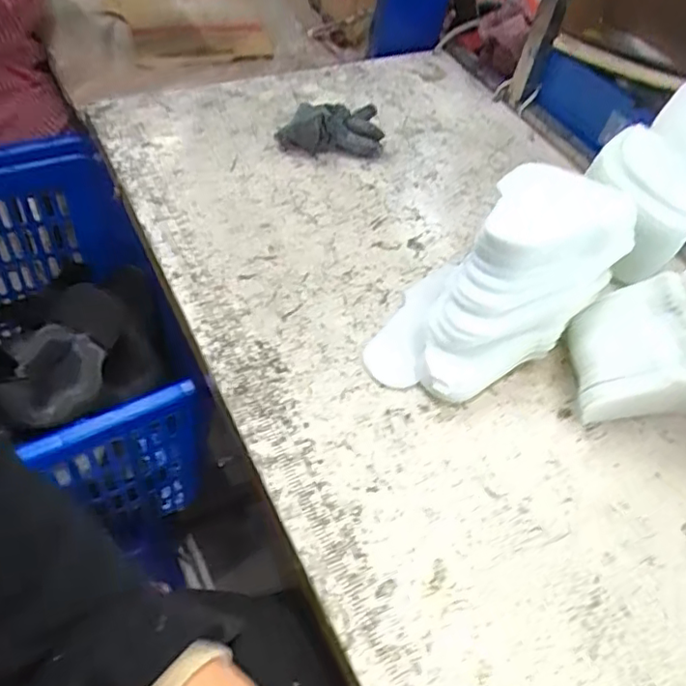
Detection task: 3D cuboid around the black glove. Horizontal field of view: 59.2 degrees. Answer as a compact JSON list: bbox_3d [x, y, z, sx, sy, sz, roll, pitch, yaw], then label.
[{"bbox_3d":[-0.013,-0.252,0.711,0.129,0.040,0.057,-3,53,-8],"label":"black glove"}]

